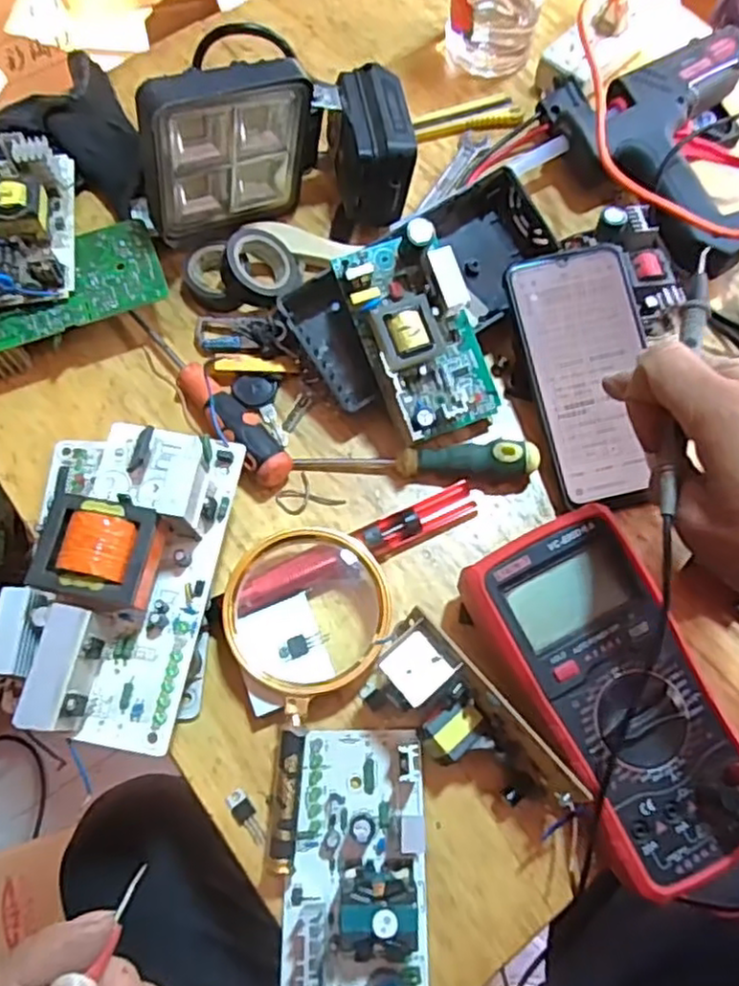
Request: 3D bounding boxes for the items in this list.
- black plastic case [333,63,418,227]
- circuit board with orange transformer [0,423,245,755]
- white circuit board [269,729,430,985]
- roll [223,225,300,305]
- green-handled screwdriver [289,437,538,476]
[{"bbox_3d":[0.001,-0.236,0.481,0.050,0.069,0.093,-8,69,-3],"label":"black plastic case"},{"bbox_3d":[-0.131,0.036,0.346,0.095,0.042,0.161,10,69,4],"label":"circuit board with orange transformer"},{"bbox_3d":[-0.008,0.193,0.333,0.073,0.041,0.145,-1,69,0],"label":"white circuit board"},{"bbox_3d":[-0.076,-0.154,0.473,0.052,0.027,0.051,8,72,-26],"label":"roll"},{"bbox_3d":[0.022,-0.020,0.428,0.159,0.021,0.021,0,69,6],"label":"green-handled screwdriver"}]

